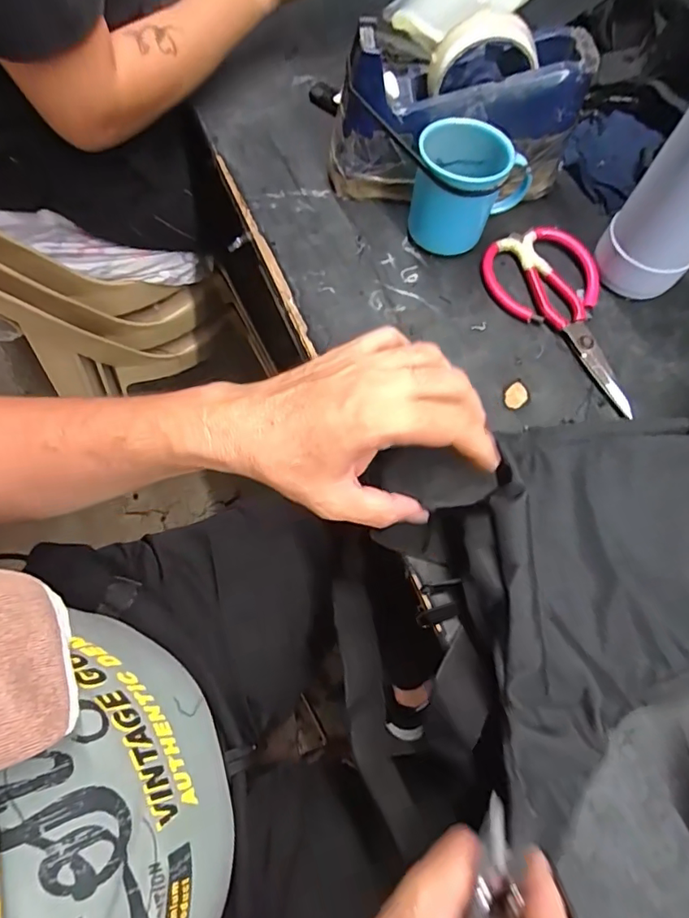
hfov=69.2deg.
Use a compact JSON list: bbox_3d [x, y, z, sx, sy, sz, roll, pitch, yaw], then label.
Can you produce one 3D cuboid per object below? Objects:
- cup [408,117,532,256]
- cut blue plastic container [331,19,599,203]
[{"bbox_3d":[0.107,-0.232,0.435,0.091,0.079,0.071,18,70,5],"label":"cup"},{"bbox_3d":[0.096,-0.296,0.436,0.210,0.118,0.089,5,70,0],"label":"cut blue plastic container"}]

